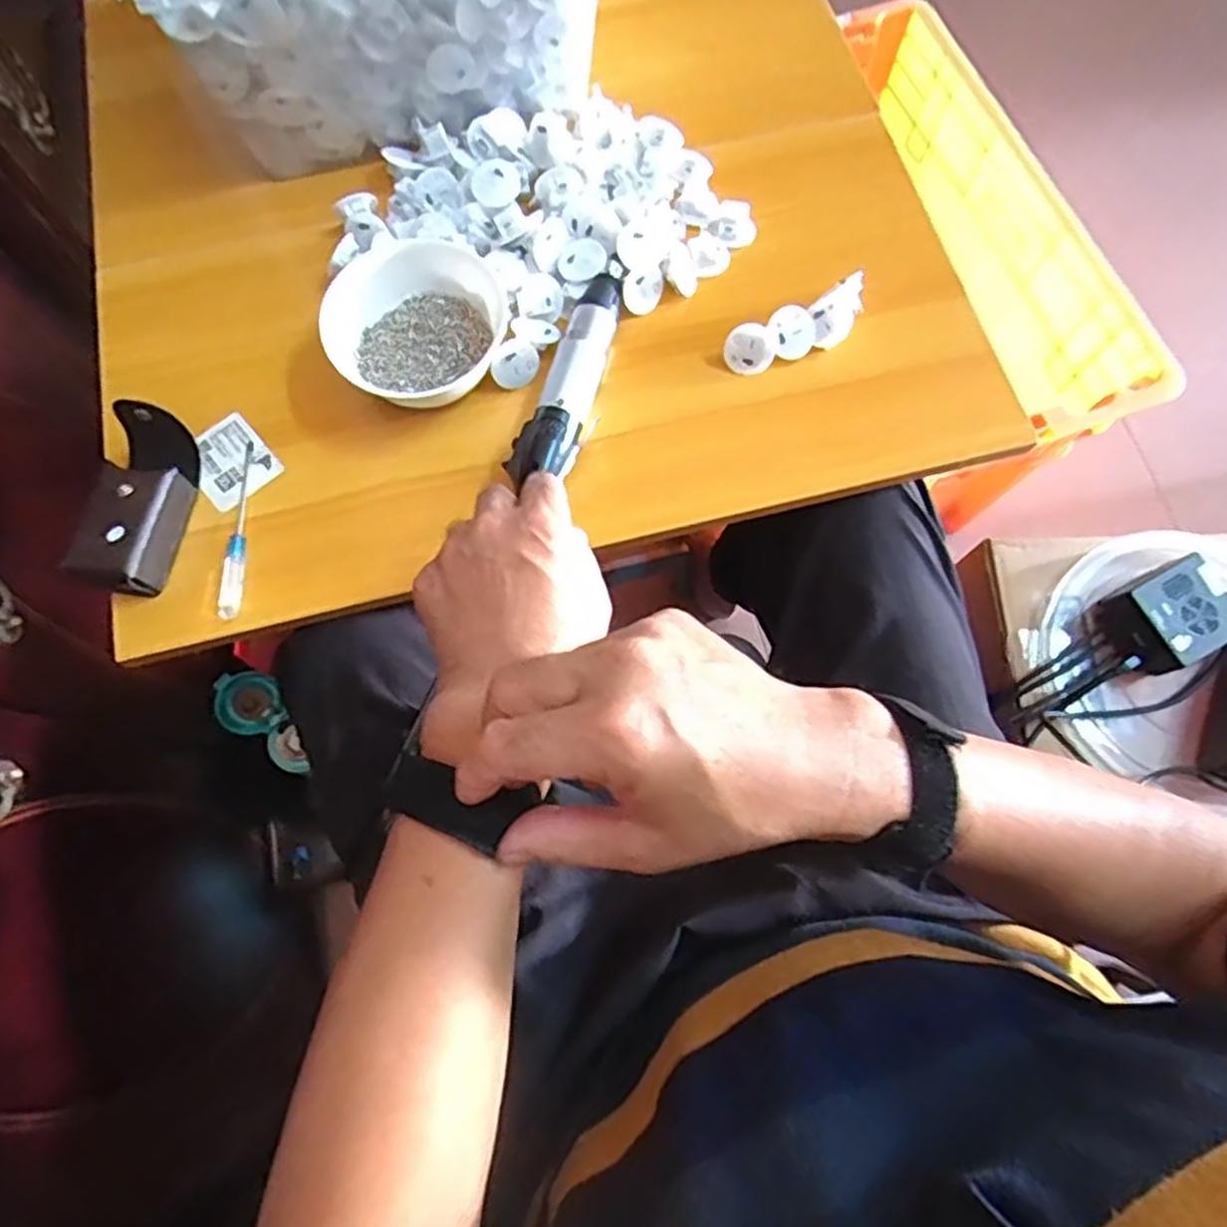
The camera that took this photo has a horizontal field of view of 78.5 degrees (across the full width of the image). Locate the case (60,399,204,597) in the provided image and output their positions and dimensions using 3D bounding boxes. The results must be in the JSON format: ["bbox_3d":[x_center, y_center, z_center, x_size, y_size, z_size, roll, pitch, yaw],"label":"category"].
[{"bbox_3d":[-0.293,-0.073,0.469,0.054,0.038,0.118,6,71,1],"label":"case"}]

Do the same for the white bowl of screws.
[{"bbox_3d":[-0.127,-0.188,0.501,0.118,0.047,0.108,0,71,-1],"label":"white bowl of screws"}]

